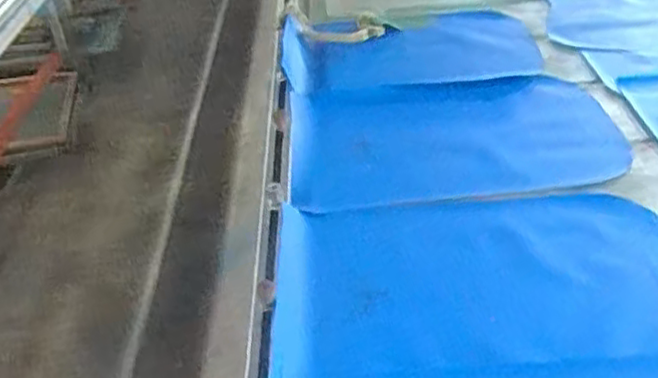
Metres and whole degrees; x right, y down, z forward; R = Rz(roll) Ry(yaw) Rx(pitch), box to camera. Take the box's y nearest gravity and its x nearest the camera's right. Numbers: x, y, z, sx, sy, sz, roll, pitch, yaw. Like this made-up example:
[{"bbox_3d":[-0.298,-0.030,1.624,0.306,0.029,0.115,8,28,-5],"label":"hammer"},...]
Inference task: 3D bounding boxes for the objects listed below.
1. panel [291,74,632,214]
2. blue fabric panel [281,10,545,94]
[{"bbox_3d":[0.232,-0.110,1.310,0.590,0.043,0.384,-5,36,2],"label":"panel"},{"bbox_3d":[0.180,-0.330,1.606,0.570,0.056,0.397,-6,36,0],"label":"blue fabric panel"}]

